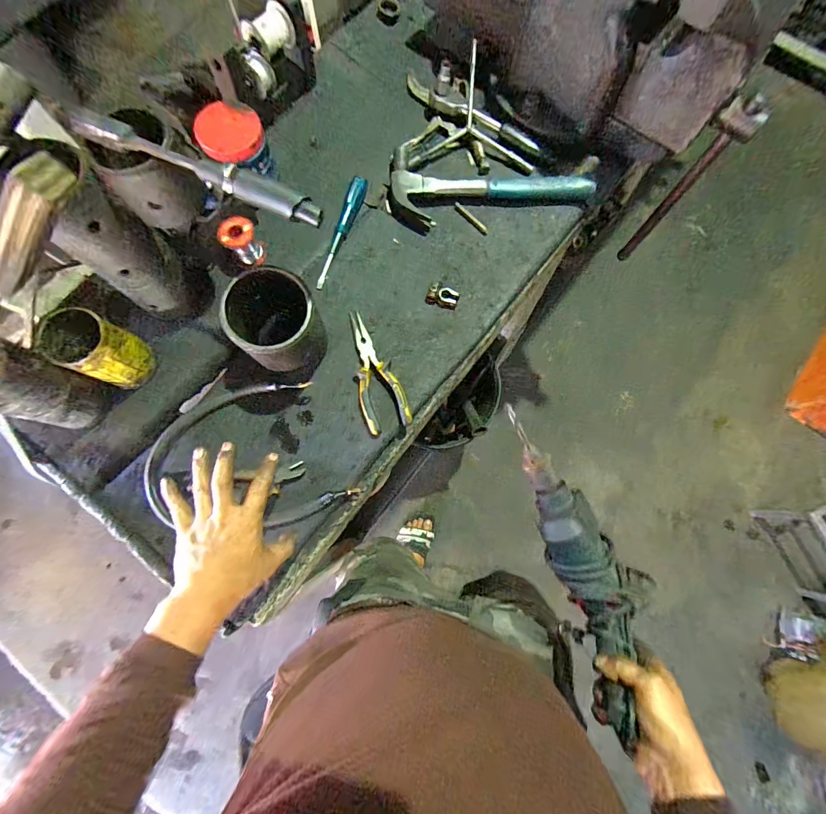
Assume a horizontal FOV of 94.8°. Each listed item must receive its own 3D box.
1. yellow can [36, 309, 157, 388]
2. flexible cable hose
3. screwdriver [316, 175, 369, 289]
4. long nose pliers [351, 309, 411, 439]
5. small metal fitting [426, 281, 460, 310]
[{"bbox_3d":[-0.421,-0.076,0.521,0.068,0.124,0.071,0,77,0],"label":"yellow can"},{"bbox_3d":[-0.244,0.077,0.547,0.267,0.036,0.211,-20,78,-5],"label":"flexible cable hose"},{"bbox_3d":[-0.119,-0.285,0.622,0.027,0.027,0.190,23,89,4],"label":"screwdriver"},{"bbox_3d":[-0.061,-0.055,0.581,0.065,0.016,0.190,-18,78,-5],"label":"long nose pliers"},{"bbox_3d":[0.049,-0.181,0.613,0.050,0.025,0.036,14,77,3],"label":"small metal fitting"}]

